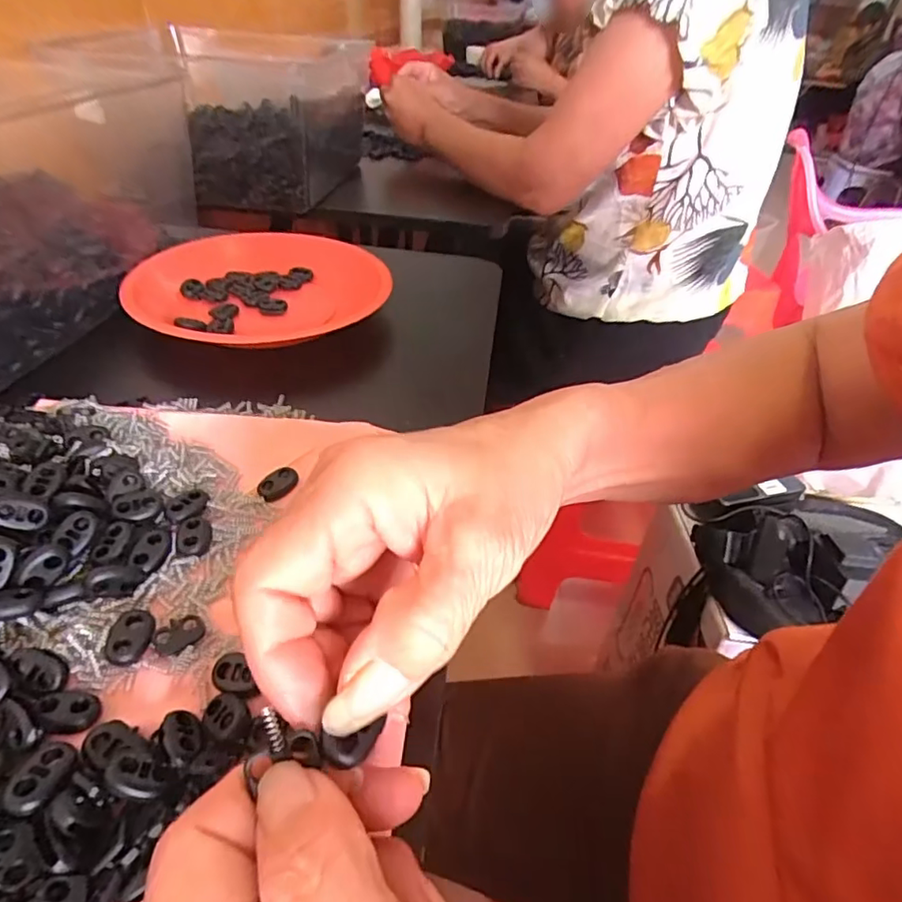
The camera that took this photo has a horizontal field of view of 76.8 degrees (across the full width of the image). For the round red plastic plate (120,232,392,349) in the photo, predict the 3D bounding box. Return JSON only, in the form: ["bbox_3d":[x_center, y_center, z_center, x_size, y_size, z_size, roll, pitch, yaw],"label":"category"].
[{"bbox_3d":[-0.143,-0.125,0.442,0.188,0.025,0.166,-19,46,-26],"label":"round red plastic plate"}]

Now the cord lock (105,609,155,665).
[{"bbox_3d":[-0.125,0.072,0.222,0.015,0.005,0.022,27,43,-21],"label":"cord lock"}]

